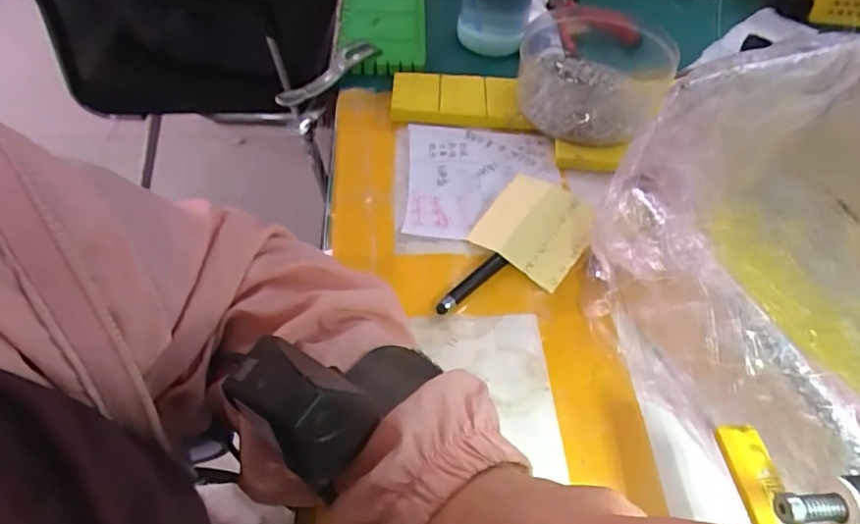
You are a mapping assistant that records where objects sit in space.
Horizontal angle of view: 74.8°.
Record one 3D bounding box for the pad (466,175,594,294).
[{"bbox_3d":[0.071,-0.026,0.392,0.078,0.022,0.068,38,59,23],"label":"pad"}]

